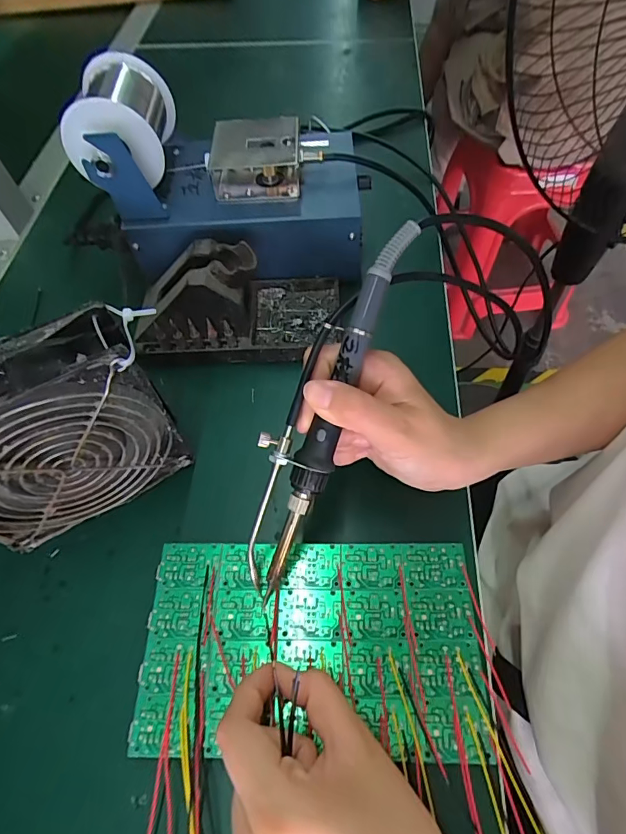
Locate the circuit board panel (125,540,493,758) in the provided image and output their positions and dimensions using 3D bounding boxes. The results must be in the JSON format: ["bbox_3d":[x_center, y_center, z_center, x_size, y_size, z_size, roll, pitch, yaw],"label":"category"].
[{"bbox_3d":[-0.002,0.121,0.249,0.172,0.017,0.100,0,60,2],"label":"circuit board panel"}]

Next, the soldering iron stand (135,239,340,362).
[{"bbox_3d":[-0.056,-0.091,0.342,0.153,0.066,0.077,-3,60,1],"label":"soldering iron stand"}]

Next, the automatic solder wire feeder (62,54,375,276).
[{"bbox_3d":[-0.063,-0.183,0.359,0.205,0.125,0.118,0,60,3],"label":"automatic solder wire feeder"}]

